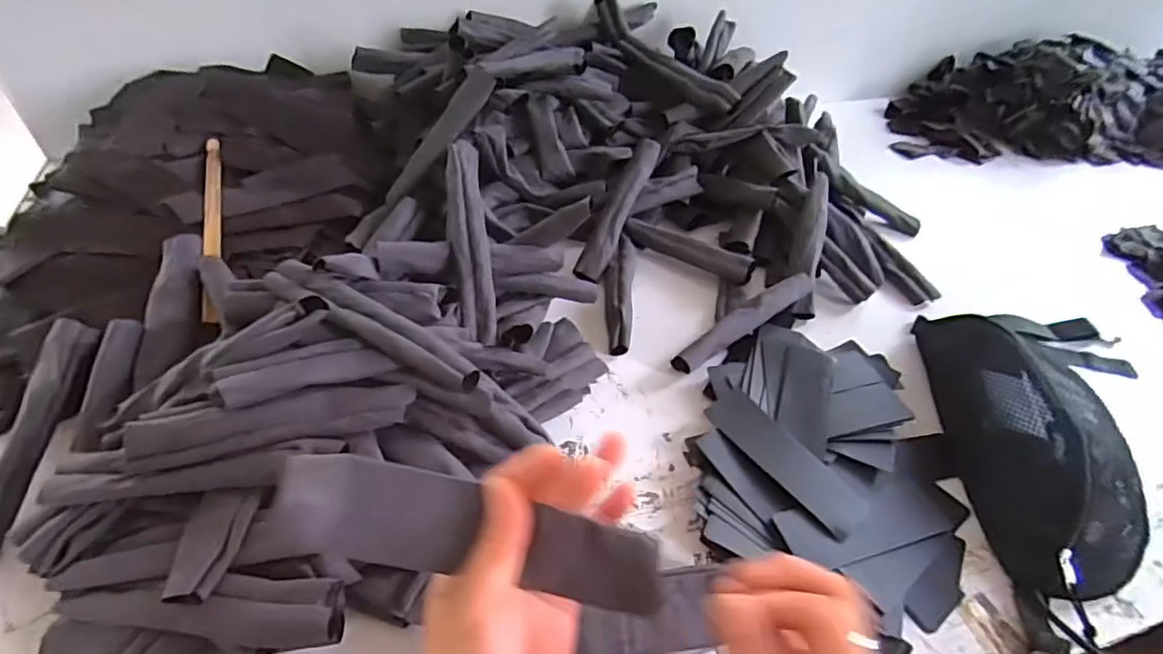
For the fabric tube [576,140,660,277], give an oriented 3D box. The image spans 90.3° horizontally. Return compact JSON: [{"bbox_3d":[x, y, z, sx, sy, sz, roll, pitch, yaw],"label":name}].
[{"bbox_3d":[0.040,-0.137,0.684,0.038,0.028,0.180,23,79,17],"label":"fabric tube"}]

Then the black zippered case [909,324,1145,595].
[{"bbox_3d":[0.417,0.090,0.518,0.146,0.088,0.293,11,46,5],"label":"black zippered case"}]

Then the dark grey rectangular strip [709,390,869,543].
[{"bbox_3d":[0.175,0.112,0.501,0.052,0.009,0.148,-27,54,-28],"label":"dark grey rectangular strip"}]

